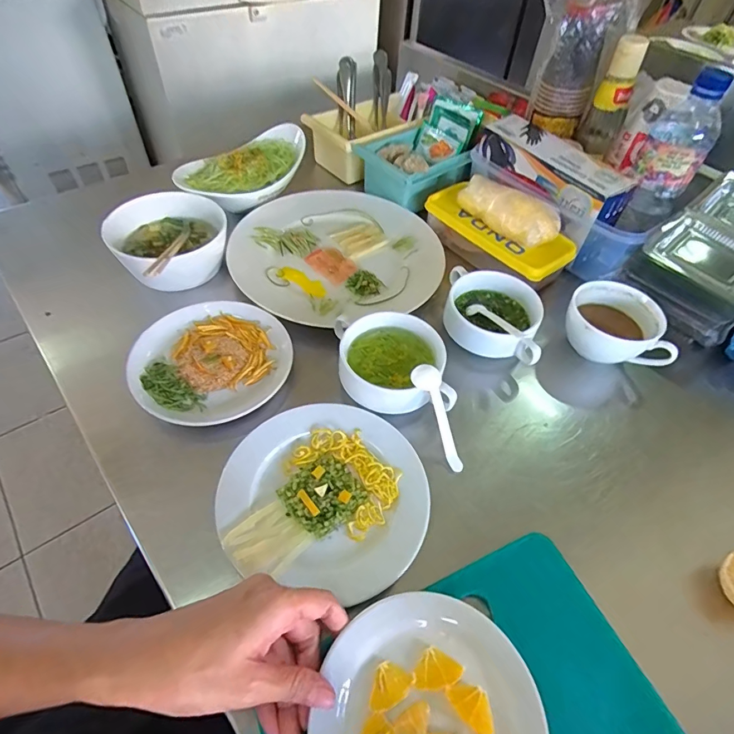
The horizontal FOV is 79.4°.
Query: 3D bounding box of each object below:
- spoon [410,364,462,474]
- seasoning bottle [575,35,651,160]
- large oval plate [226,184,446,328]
[{"bbox_3d":[0.069,0.047,0.411,0.025,0.009,0.102,-21,93,-15],"label":"spoon"},{"bbox_3d":[0.323,-0.351,0.589,0.049,0.136,0.052,22,53,12],"label":"seasoning bottle"},{"bbox_3d":[-0.037,-0.155,0.583,0.277,0.027,0.245,37,61,23],"label":"large oval plate"}]

